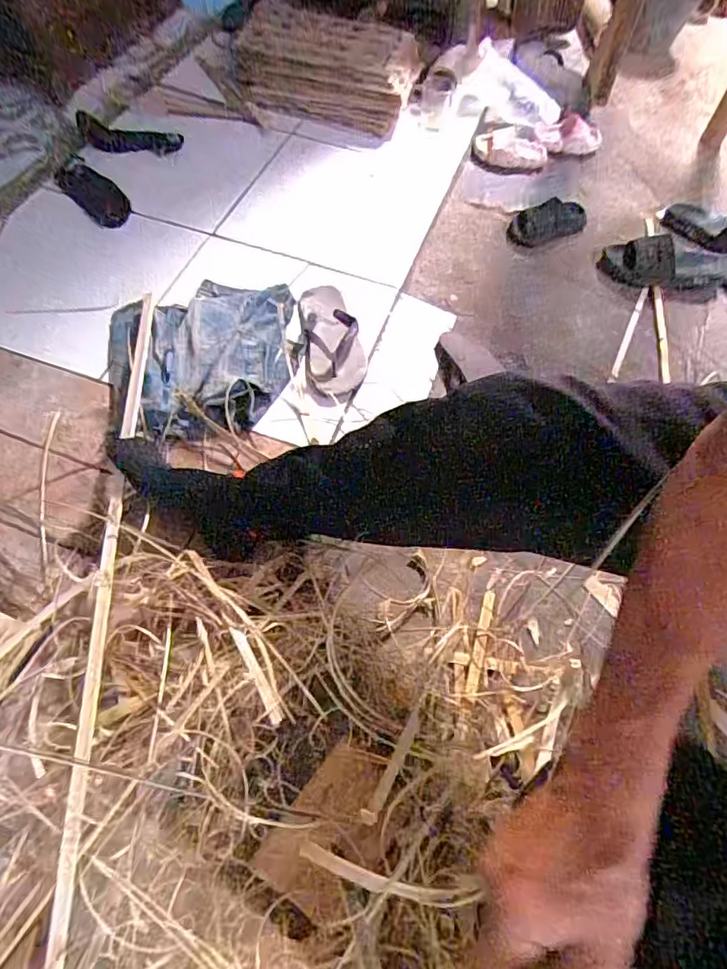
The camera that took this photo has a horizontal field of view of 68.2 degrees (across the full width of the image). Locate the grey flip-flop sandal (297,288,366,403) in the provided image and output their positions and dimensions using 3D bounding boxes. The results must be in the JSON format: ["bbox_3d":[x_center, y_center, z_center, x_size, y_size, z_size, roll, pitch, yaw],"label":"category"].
[{"bbox_3d":[-0.057,-0.256,0.949,0.106,0.056,0.267,-6,61,-6],"label":"grey flip-flop sandal"}]

